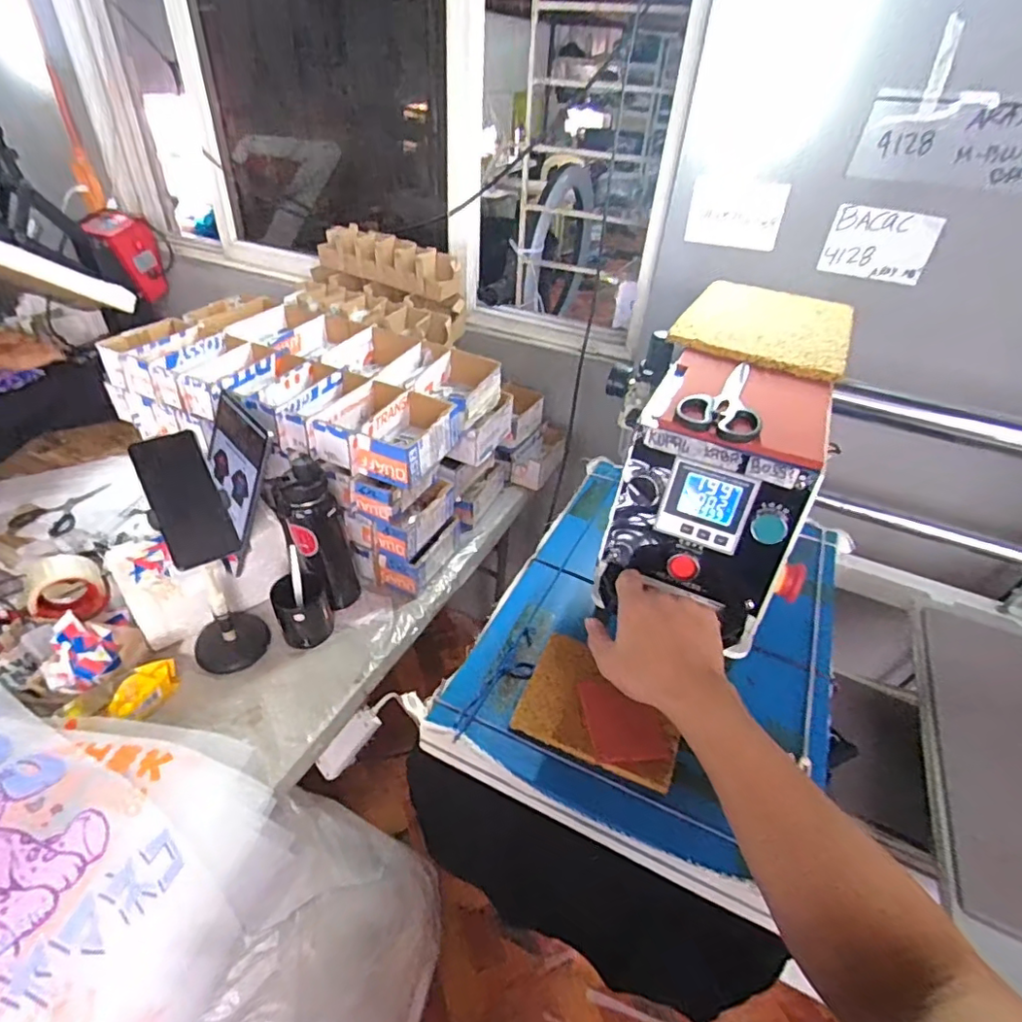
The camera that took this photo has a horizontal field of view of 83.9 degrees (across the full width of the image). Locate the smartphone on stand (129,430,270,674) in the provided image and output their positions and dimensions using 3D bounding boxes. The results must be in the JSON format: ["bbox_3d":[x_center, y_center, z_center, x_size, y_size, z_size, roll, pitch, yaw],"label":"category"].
[{"bbox_3d":[-0.415,0.084,0.775,0.100,0.365,0.119,-21,45,-28],"label":"smartphone on stand"}]

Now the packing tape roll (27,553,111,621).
[{"bbox_3d":[-0.693,0.123,0.889,0.096,0.077,0.084,-27,48,-33],"label":"packing tape roll"}]

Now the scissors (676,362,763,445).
[{"bbox_3d":[0.205,-0.109,0.524,0.069,0.011,0.159,22,42,21],"label":"scissors"}]

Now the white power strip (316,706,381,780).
[{"bbox_3d":[-0.264,0.378,0.919,0.130,0.039,0.035,-51,52,4],"label":"white power strip"}]

